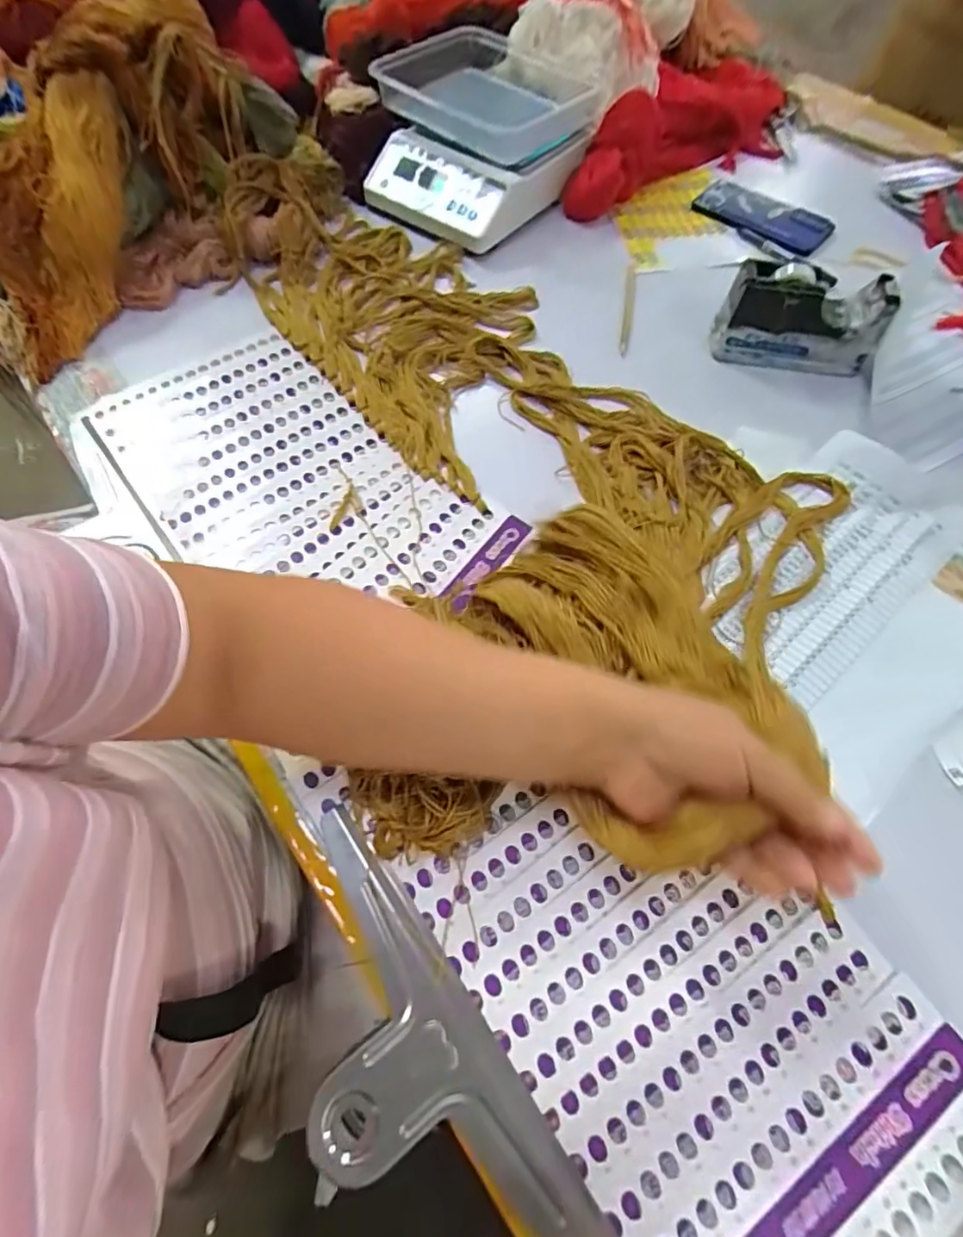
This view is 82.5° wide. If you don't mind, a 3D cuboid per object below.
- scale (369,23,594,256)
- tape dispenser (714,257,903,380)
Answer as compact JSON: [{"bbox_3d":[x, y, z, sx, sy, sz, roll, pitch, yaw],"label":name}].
[{"bbox_3d":[-0.009,-0.603,0.688,0.241,0.101,0.263,41,71,18],"label":"scale"},{"bbox_3d":[0.321,-0.301,0.553,0.153,0.077,0.057,9,64,4],"label":"tape dispenser"}]

